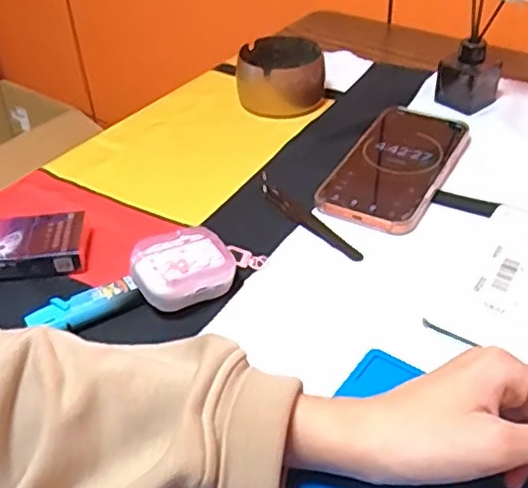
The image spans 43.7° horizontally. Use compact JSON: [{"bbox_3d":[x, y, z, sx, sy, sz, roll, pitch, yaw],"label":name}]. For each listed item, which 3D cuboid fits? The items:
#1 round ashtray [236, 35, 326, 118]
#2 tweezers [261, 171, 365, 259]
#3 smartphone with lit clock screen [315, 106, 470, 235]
[{"bbox_3d":[0.017,-0.163,0.660,0.087,0.056,0.098,-4,40,-1],"label":"round ashtray"},{"bbox_3d":[0.032,-0.022,0.513,0.016,0.005,0.128,-27,45,-26],"label":"tweezers"},{"bbox_3d":[0.118,-0.070,0.560,0.083,0.017,0.181,20,44,25],"label":"smartphone with lit clock screen"}]

